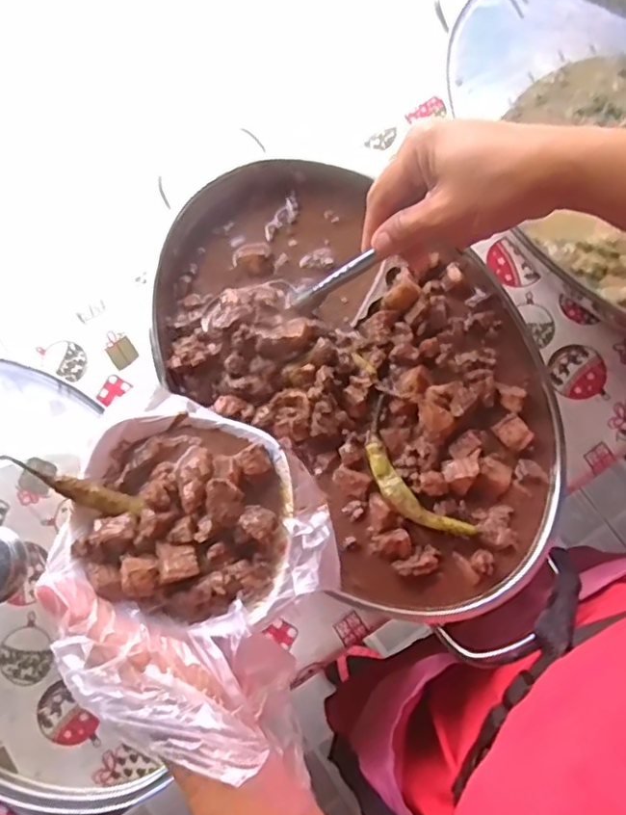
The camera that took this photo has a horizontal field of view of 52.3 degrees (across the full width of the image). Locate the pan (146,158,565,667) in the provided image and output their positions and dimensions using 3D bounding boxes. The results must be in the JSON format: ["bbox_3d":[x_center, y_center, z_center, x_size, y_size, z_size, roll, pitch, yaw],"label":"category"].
[{"bbox_3d":[0.038,-0.015,0.444,0.216,0.063,0.368,-39,80,-7],"label":"pan"}]

